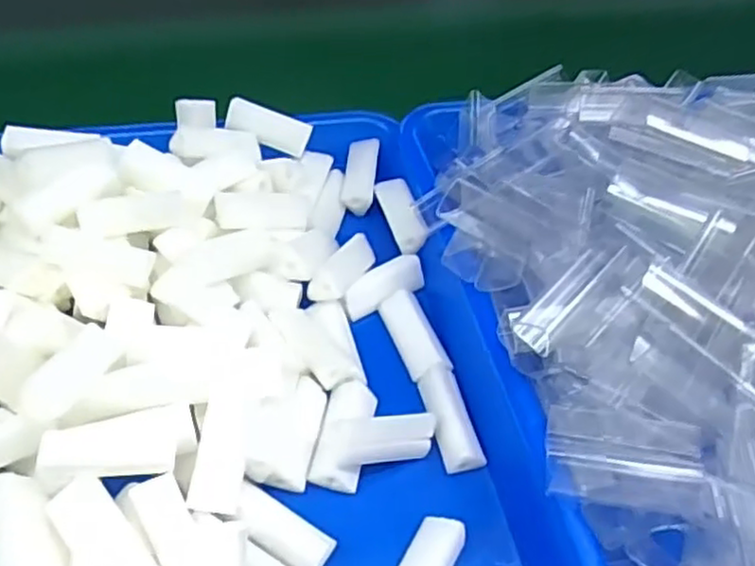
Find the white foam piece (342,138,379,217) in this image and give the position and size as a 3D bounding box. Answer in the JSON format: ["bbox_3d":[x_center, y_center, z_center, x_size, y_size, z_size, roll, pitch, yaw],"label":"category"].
[{"bbox_3d":[-0.010,-0.061,0.399,0.017,0.014,0.048,7,50,-1],"label":"white foam piece"}]

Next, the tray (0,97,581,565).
[{"bbox_3d":[-0.062,0.043,0.292,0.229,0.055,0.318,-8,52,-13],"label":"tray"}]

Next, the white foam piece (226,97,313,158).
[{"bbox_3d":[-0.061,-0.086,0.389,0.046,0.010,0.020,22,49,-11],"label":"white foam piece"}]

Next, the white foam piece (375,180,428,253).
[{"bbox_3d":[0.013,-0.039,0.378,0.018,0.011,0.051,-8,51,-13],"label":"white foam piece"}]

